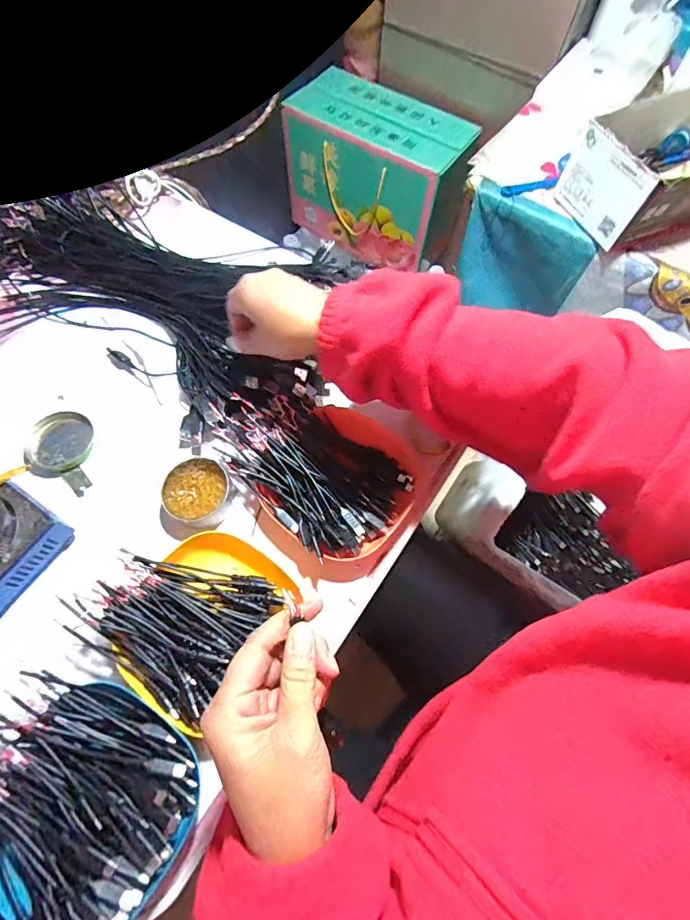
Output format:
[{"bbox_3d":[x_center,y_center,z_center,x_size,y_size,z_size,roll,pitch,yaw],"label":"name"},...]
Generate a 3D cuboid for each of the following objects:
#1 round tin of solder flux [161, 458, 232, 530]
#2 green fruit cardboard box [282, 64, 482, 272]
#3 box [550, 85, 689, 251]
[{"bbox_3d":[-0.140,0.032,0.412,0.063,0.023,0.061,1,67,-2],"label":"round tin of solder flux"},{"bbox_3d":[0.068,-0.556,0.851,0.338,0.222,0.163,35,71,12],"label":"green fruit cardboard box"},{"bbox_3d":[0.428,-0.382,0.546,0.268,0.096,0.143,-26,71,-12],"label":"box"}]

